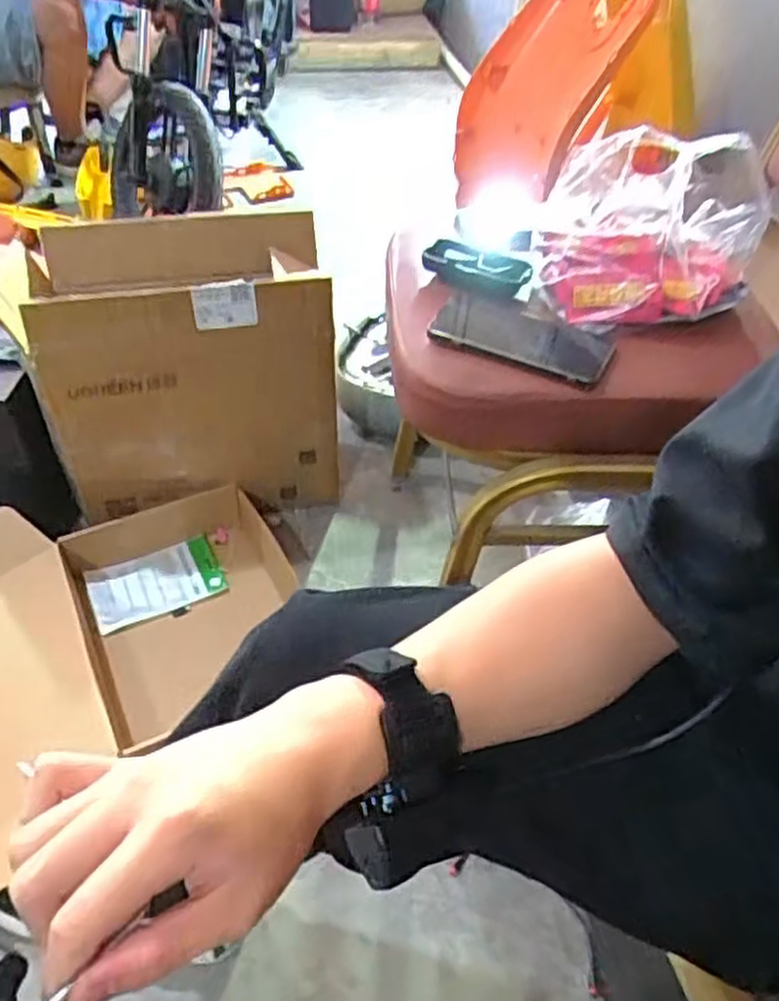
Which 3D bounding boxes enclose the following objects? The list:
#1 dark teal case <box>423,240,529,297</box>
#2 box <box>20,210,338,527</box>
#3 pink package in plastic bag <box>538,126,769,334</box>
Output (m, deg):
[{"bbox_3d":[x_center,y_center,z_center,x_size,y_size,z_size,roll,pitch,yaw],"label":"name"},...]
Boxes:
[{"bbox_3d":[0.088,-0.239,0.791,0.110,0.029,0.043,20,47,17],"label":"dark teal case"},{"bbox_3d":[-0.287,-0.200,1.153,0.380,0.372,0.263,-8,46,-10],"label":"box"},{"bbox_3d":[0.252,-0.266,0.744,0.193,0.131,0.158,3,45,1],"label":"pink package in plastic bag"}]

